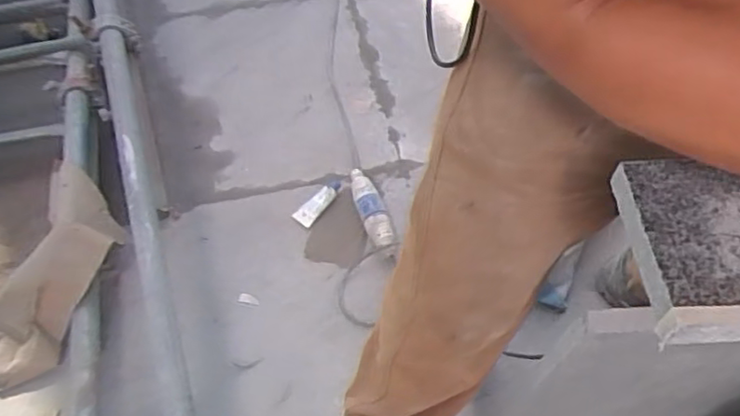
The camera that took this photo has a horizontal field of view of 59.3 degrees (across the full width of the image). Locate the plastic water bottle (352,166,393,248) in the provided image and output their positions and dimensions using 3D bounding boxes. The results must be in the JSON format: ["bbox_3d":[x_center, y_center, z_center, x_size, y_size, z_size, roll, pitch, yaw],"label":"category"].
[{"bbox_3d":[-0.001,-0.004,1.247,0.050,0.045,0.177,-15,56,-9],"label":"plastic water bottle"}]

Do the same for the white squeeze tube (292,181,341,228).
[{"bbox_3d":[-0.101,-0.010,1.284,0.036,0.018,0.119,31,61,21],"label":"white squeeze tube"}]

